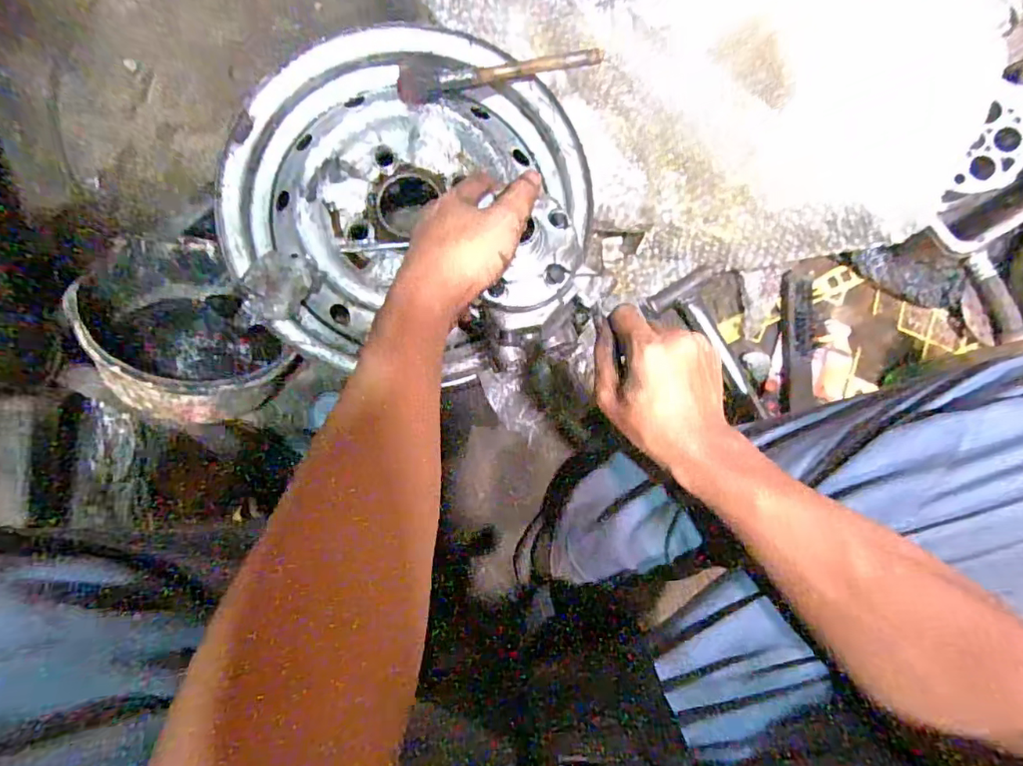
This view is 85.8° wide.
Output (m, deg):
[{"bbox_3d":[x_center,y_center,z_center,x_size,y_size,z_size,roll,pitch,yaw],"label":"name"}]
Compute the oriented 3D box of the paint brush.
[{"bbox_3d":[-0.014,-0.311,0.537,0.196,0.012,0.038,-10,110,6],"label":"paint brush"}]

